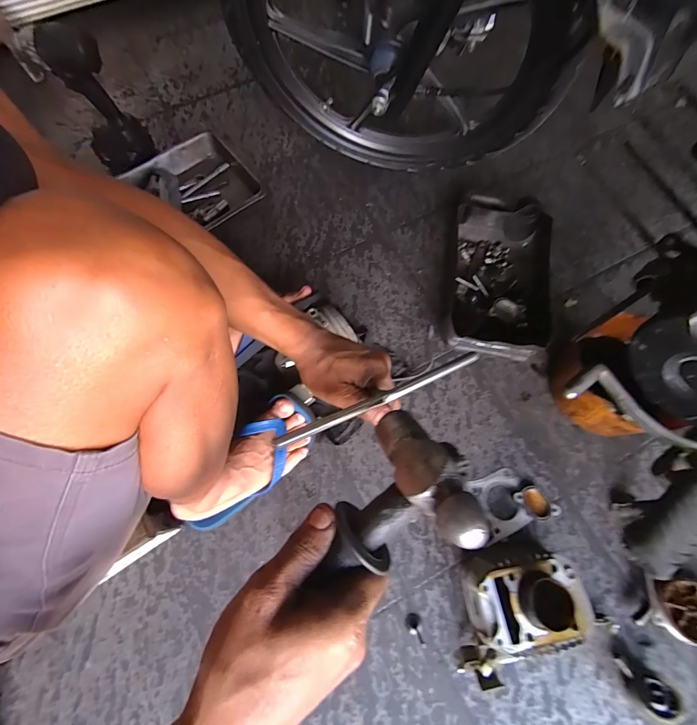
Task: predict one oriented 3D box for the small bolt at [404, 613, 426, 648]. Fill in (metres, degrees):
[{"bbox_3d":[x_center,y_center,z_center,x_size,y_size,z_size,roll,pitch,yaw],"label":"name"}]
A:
[{"bbox_3d":[0.101,0.389,0.499,0.023,0.015,0.045,-29,72,-9],"label":"small bolt"}]

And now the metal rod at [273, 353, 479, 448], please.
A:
[{"bbox_3d":[0.029,0.031,0.300,0.193,0.005,0.010,-22,71,-11],"label":"metal rod"}]

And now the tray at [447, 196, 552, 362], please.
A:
[{"bbox_3d":[0.283,-0.165,0.659,0.178,0.083,0.316,8,71,4],"label":"tray"}]

